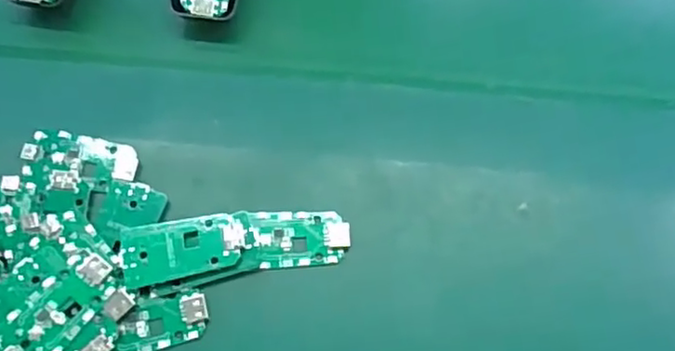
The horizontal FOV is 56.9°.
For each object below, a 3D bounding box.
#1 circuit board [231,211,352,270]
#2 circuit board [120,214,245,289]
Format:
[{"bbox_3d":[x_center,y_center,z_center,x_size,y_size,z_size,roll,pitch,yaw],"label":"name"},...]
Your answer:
[{"bbox_3d":[-0.023,0.034,0.341,0.059,0.009,0.032,-2,67,-4],"label":"circuit board"},{"bbox_3d":[-0.082,0.039,0.332,0.063,0.008,0.032,-10,68,-8],"label":"circuit board"}]

